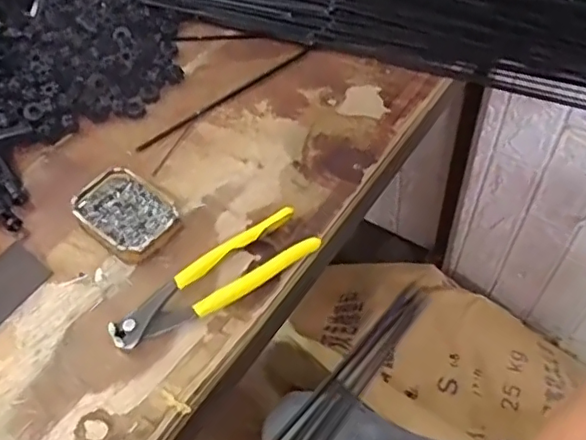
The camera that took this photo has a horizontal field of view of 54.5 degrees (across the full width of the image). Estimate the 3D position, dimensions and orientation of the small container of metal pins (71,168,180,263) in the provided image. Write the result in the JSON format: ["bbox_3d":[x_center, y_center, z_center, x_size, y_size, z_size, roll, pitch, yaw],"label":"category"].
[{"bbox_3d":[-0.138,-0.004,0.475,0.086,0.022,0.062,36,62,28],"label":"small container of metal pins"}]

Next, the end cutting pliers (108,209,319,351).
[{"bbox_3d":[-0.058,0.047,0.432,0.163,0.013,0.046,-33,57,-20],"label":"end cutting pliers"}]

